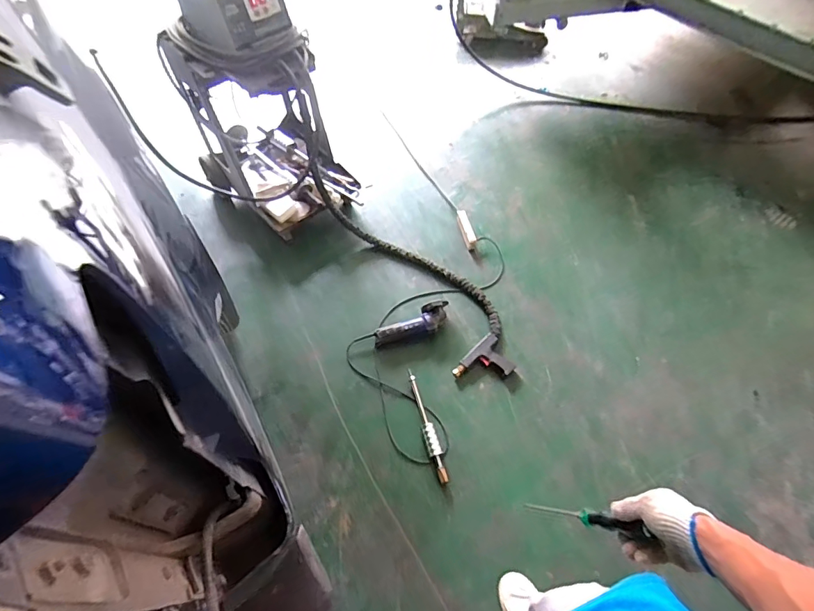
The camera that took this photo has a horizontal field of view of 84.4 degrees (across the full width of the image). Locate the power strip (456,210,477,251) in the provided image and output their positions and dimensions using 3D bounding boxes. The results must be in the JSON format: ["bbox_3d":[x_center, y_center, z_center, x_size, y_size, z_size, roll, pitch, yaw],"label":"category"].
[{"bbox_3d":[0.243,-0.323,1.867,0.048,0.028,0.186,-11,58,-8],"label":"power strip"}]

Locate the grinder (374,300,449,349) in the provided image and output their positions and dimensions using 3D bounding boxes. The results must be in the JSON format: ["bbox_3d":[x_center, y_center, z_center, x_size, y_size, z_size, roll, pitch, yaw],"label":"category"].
[{"bbox_3d":[0.022,0.063,1.599,0.289,0.096,0.086,-18,59,-12],"label":"grinder"}]

